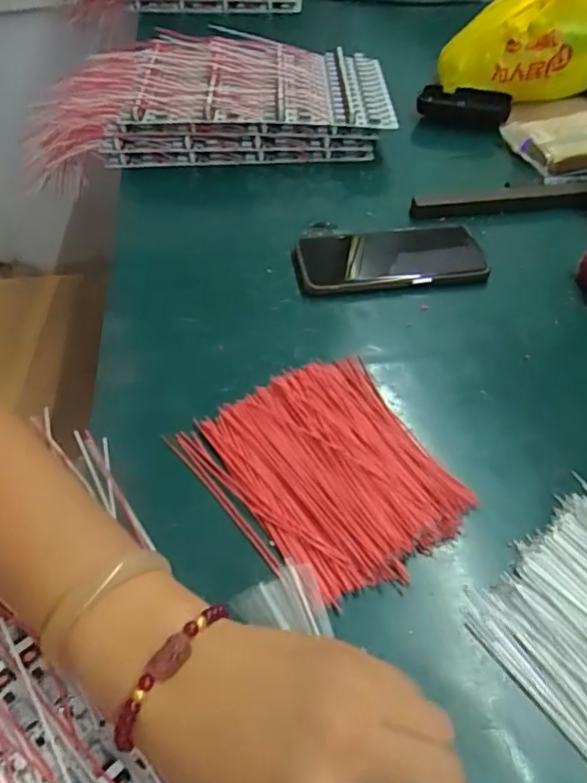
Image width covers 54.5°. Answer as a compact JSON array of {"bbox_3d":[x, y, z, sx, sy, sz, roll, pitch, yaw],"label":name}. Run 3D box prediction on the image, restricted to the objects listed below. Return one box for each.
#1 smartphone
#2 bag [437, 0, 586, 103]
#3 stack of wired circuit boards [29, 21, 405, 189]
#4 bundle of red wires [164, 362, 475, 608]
[{"bbox_3d":[0.086,-0.118,0.505,0.159,0.018,0.071,-3,50,-4],"label":"smartphone"},{"bbox_3d":[0.276,-0.401,0.680,0.198,0.125,0.091,11,51,12],"label":"bag"},{"bbox_3d":[-0.103,-0.336,0.669,0.411,0.081,0.204,-3,49,-4],"label":"stack of wired circuit boards"},{"bbox_3d":[0.024,0.046,0.358,0.132,0.019,0.150,-29,56,-23],"label":"bundle of red wires"}]

